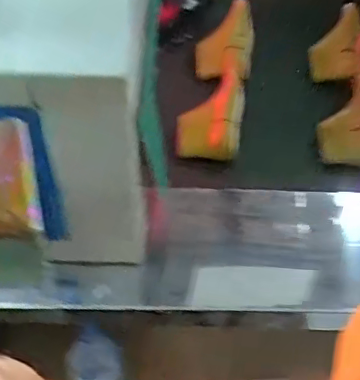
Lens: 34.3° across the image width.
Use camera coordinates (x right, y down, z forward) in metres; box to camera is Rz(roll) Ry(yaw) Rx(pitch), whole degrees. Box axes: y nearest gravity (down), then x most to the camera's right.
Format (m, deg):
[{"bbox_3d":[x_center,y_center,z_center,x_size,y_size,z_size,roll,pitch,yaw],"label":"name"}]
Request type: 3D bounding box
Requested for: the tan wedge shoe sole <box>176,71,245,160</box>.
[{"bbox_3d":[0.064,-0.153,1.106,0.106,0.064,0.229,9,48,5],"label":"tan wedge shoe sole"}]

